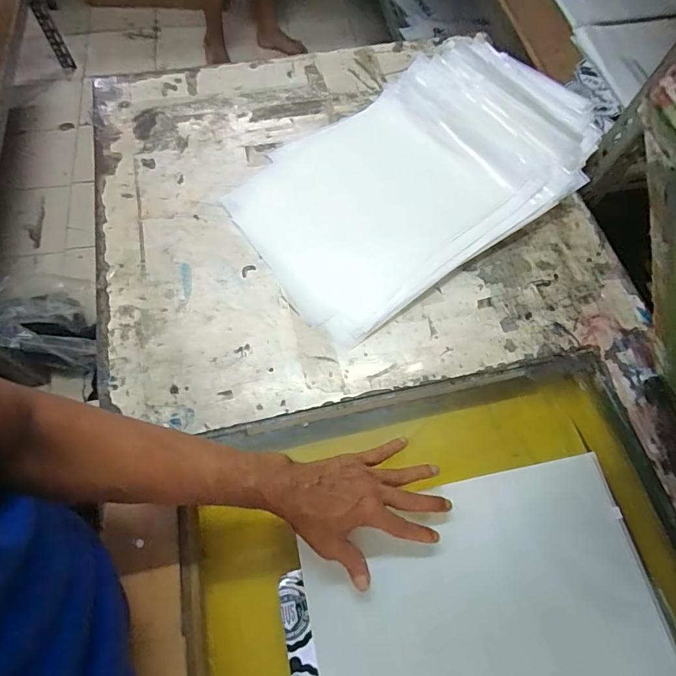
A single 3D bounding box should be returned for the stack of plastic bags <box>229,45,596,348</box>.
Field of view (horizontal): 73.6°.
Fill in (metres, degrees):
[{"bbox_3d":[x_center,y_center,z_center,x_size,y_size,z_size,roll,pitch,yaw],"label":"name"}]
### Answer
[{"bbox_3d":[0.108,-0.249,0.655,0.505,0.084,0.326,-33,71,-15],"label":"stack of plastic bags"}]

